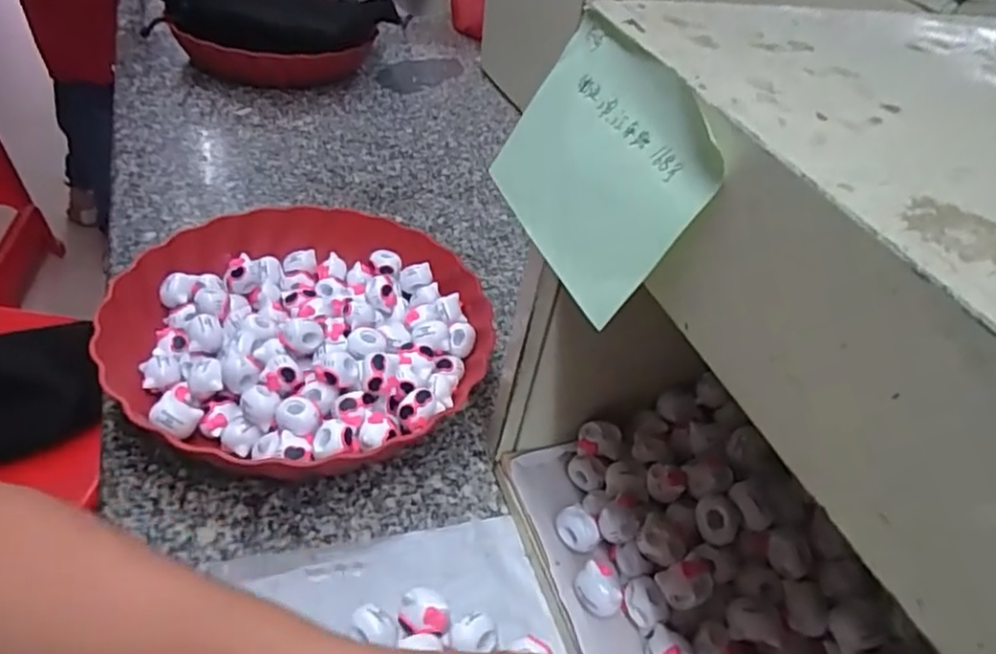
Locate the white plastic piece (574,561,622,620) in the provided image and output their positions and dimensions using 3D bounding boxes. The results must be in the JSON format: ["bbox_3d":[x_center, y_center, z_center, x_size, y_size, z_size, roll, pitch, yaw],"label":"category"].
[{"bbox_3d":[0.052,0.137,0.346,0.025,0.023,0.016,36,49,28],"label":"white plastic piece"}]

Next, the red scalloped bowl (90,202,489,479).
[{"bbox_3d":[-0.130,0.003,0.455,0.231,0.053,0.236,4,42,-4],"label":"red scalloped bowl"}]

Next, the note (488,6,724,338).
[{"bbox_3d":[0.033,-0.057,0.230,0.004,0.070,0.096,11,37,-39],"label":"note"}]

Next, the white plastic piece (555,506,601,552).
[{"bbox_3d":[0.044,0.115,0.372,0.018,0.020,0.022,-19,48,-26],"label":"white plastic piece"}]

